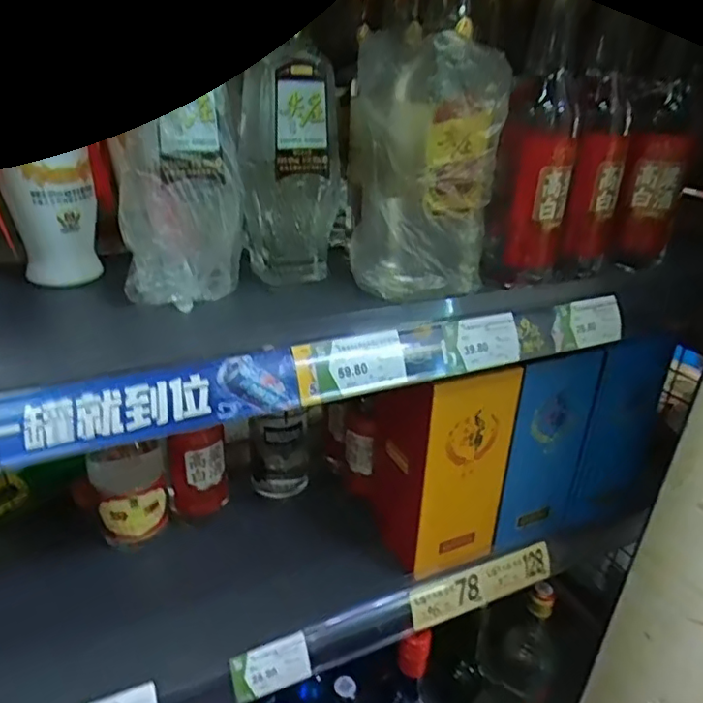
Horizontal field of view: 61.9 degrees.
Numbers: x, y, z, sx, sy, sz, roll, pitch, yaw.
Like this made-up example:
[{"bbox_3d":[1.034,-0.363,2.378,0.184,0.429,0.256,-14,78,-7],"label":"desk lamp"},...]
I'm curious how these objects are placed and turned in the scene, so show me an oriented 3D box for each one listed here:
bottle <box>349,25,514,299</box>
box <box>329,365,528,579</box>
[{"bbox_3d":[0.056,-0.134,0.447,0.092,0.176,0.074,-19,34,-37],"label":"bottle"},{"bbox_3d":[0.068,0.089,0.628,0.108,0.205,0.185,-9,30,-24],"label":"box"}]

